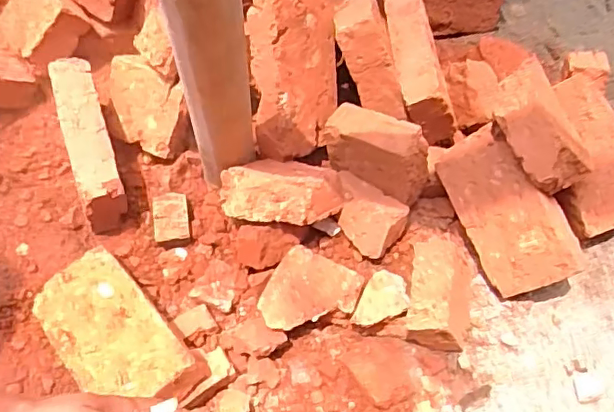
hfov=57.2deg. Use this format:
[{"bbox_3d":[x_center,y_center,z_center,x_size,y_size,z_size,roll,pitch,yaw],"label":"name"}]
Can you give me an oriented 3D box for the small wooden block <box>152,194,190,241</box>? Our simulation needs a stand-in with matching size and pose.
[{"bbox_3d":[-0.168,0.013,0.694,0.042,0.017,0.061,-7,64,-6],"label":"small wooden block"}]

